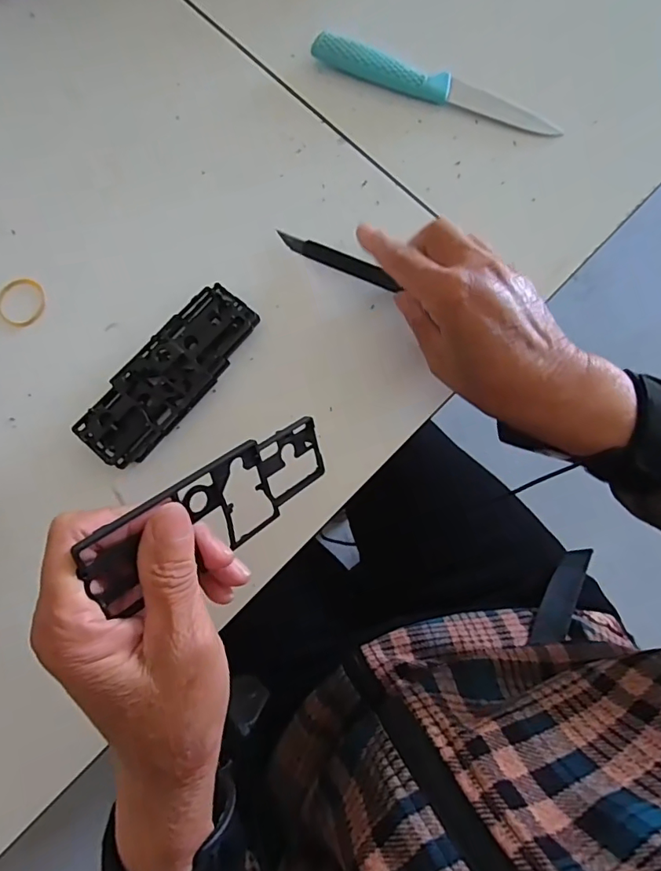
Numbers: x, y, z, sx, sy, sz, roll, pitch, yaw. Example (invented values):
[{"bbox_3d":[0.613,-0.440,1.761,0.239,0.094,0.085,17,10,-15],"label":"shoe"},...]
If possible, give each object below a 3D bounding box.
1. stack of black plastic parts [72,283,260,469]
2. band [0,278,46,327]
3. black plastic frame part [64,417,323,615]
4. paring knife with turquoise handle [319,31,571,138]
[{"bbox_3d":[-0.099,-0.038,0.318,0.044,0.020,0.126,37,82,8],"label":"stack of black plastic parts"},{"bbox_3d":[-0.203,-0.088,0.334,0.031,0.004,0.033,-19,79,-2],"label":"band"},{"bbox_3d":[-0.047,0.031,0.225,0.004,0.044,0.121,15,36,42],"label":"black plastic frame part"},{"bbox_3d":[0.074,-0.248,0.358,0.178,0.015,0.020,19,80,5],"label":"paring knife with turquoise handle"}]

